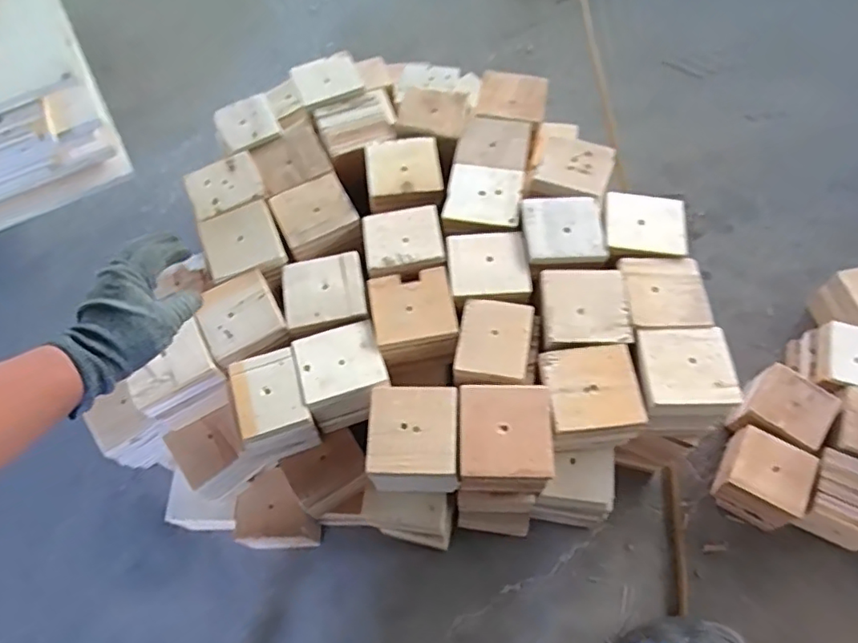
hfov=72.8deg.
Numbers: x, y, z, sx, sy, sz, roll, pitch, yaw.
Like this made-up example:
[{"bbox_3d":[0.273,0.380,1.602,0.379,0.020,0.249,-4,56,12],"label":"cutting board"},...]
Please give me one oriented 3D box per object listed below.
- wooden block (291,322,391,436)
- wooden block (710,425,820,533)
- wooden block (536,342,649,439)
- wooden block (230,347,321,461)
[{"bbox_3d":[-0.096,0.064,0.667,0.093,0.072,0.096,-18,63,-6],"label":"wooden block"},{"bbox_3d":[0.440,0.211,0.778,0.097,0.085,0.091,26,65,17],"label":"wooden block"},{"bbox_3d":[0.171,0.070,0.613,0.096,0.015,0.093,-9,60,-2],"label":"wooden block"},{"bbox_3d":[-0.178,0.096,0.656,0.084,0.081,0.095,-20,63,-7],"label":"wooden block"}]

